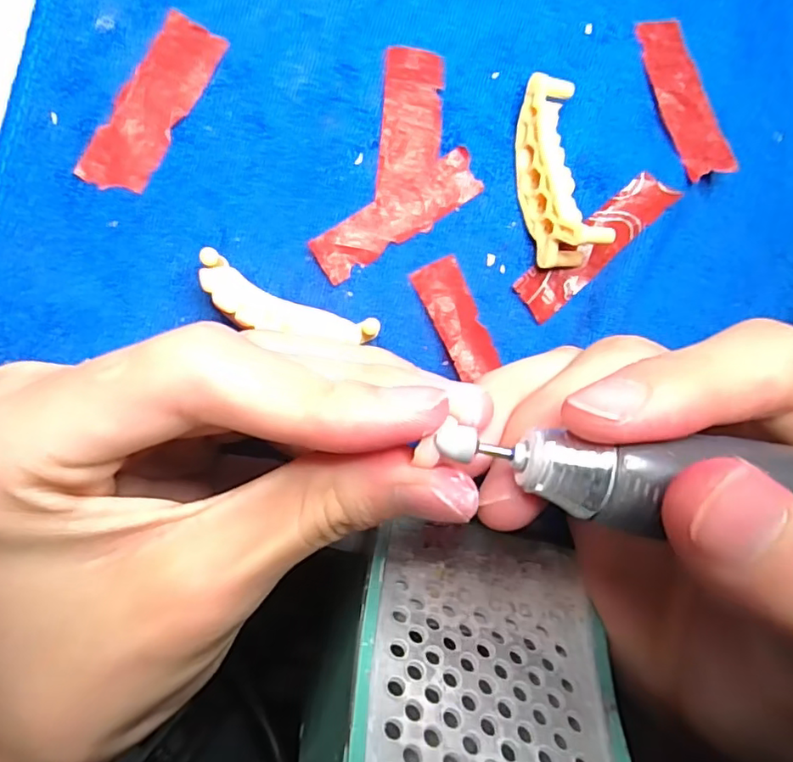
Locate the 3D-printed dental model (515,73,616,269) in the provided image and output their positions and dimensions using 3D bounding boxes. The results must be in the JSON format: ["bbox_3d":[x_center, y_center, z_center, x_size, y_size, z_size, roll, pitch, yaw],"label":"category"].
[{"bbox_3d":[0.050,-0.065,0.177,0.019,0.020,0.057,-9,90,-6],"label":"3D-printed dental model"}]

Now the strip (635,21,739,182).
[{"bbox_3d":[0.096,-0.095,0.187,0.016,0.011,0.057,-14,91,-6],"label":"strip"}]

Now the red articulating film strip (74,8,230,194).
[{"bbox_3d":[-0.074,-0.083,0.170,0.019,0.004,0.057,30,86,-5],"label":"red articulating film strip"}]

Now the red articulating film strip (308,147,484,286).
[{"bbox_3d":[0.001,-0.053,0.179,0.058,0.004,0.016,-36,93,-6],"label":"red articulating film strip"}]

